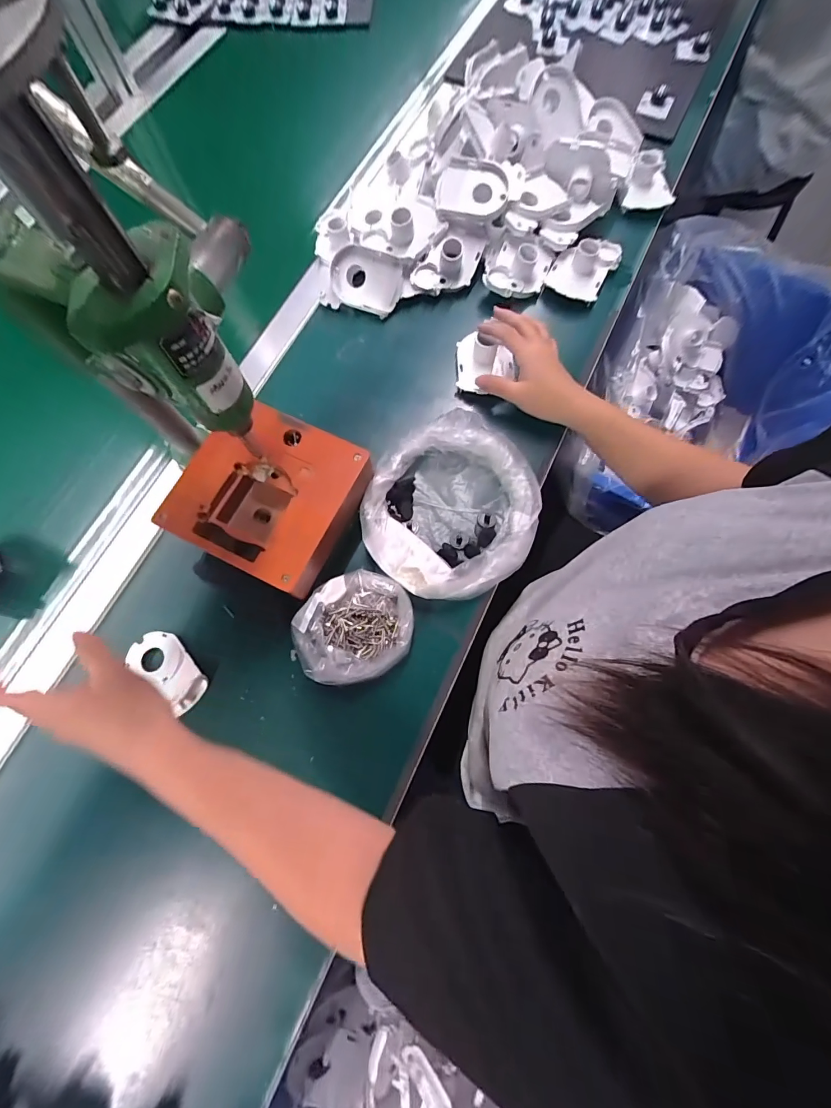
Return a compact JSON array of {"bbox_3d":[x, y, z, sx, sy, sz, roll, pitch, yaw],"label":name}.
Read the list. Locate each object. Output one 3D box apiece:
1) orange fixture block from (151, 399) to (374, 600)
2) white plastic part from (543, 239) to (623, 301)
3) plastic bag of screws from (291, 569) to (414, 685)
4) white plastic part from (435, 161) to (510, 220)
[{"bbox_3d":[-0.137,-0.054,0.403,0.162,0.060,0.150,25,76,8],"label":"orange fixture block"},{"bbox_3d":[0.211,-0.361,0.510,0.070,0.036,0.094,31,77,9],"label":"white plastic part"},{"bbox_3d":[-0.059,0.070,0.397,0.113,0.033,0.098,-17,75,-4],"label":"plastic bag of screws"},{"bbox_3d":[0.067,-0.434,0.490,0.083,0.016,0.063,10,99,2],"label":"white plastic part"}]

